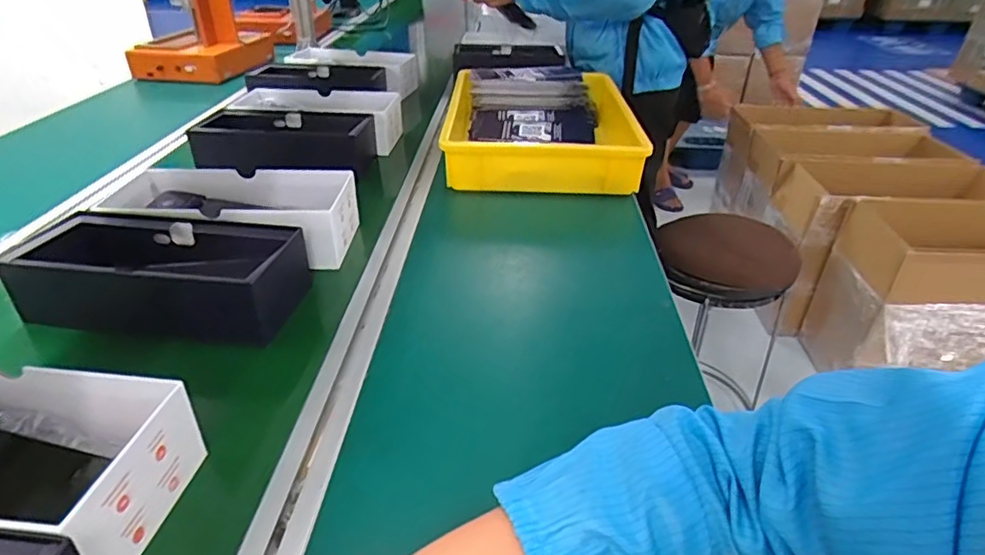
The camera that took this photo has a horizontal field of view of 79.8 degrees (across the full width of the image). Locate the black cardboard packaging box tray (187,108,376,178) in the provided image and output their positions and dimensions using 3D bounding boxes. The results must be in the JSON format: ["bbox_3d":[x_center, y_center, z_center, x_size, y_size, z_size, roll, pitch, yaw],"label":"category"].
[{"bbox_3d":[-0.320,-0.216,0.924,0.266,0.073,0.114,2,32,-6],"label":"black cardboard packaging box tray"}]

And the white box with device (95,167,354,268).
[{"bbox_3d":[-0.317,-0.080,0.690,0.298,0.080,0.144,4,32,-3],"label":"white box with device"}]

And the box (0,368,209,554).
[{"bbox_3d":[-0.352,0.118,0.380,0.272,0.063,0.128,8,32,3],"label":"box"}]

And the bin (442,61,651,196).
[{"bbox_3d":[0.078,-0.254,0.990,0.285,0.095,0.421,5,32,-2],"label":"bin"}]

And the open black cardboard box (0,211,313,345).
[{"bbox_3d":[-0.330,-0.005,0.596,0.259,0.076,0.113,8,32,4],"label":"open black cardboard box"}]

